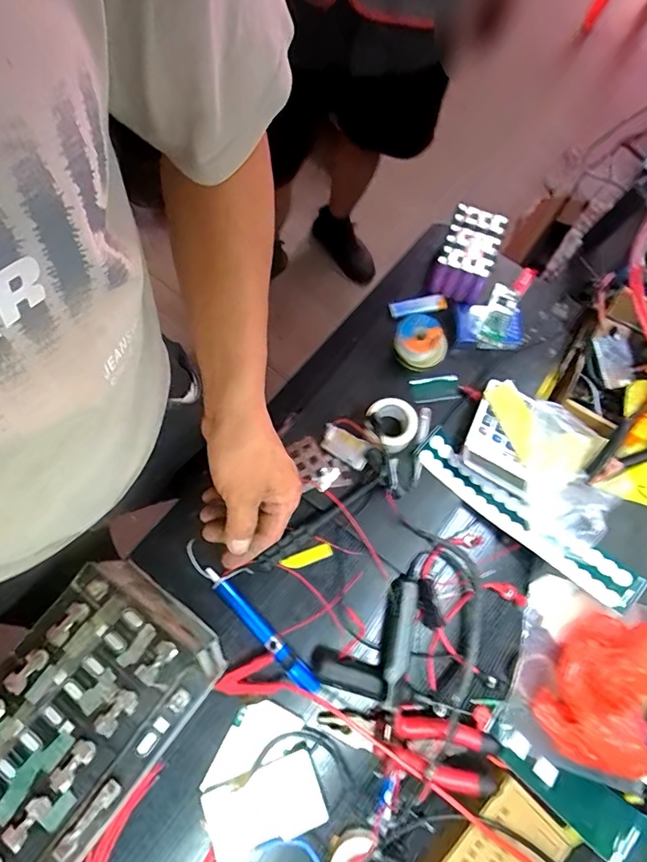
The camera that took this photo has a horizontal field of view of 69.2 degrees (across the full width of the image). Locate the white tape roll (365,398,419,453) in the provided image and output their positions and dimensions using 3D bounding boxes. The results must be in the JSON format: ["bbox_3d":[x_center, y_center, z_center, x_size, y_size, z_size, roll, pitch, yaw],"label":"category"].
[{"bbox_3d":[0.089,-0.008,0.597,0.055,0.034,0.065,-21,75,-7],"label":"white tape roll"}]

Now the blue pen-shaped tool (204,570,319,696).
[{"bbox_3d":[-0.076,0.238,0.561,0.186,0.019,0.021,44,78,11],"label":"blue pen-shaped tool"}]

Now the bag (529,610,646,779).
[{"bbox_3d":[0.310,0.280,0.499,0.122,0.076,0.160,43,78,10],"label":"bag"}]

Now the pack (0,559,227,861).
[{"bbox_3d":[-0.263,0.312,0.488,0.177,0.107,0.303,37,76,9],"label":"pack"}]

